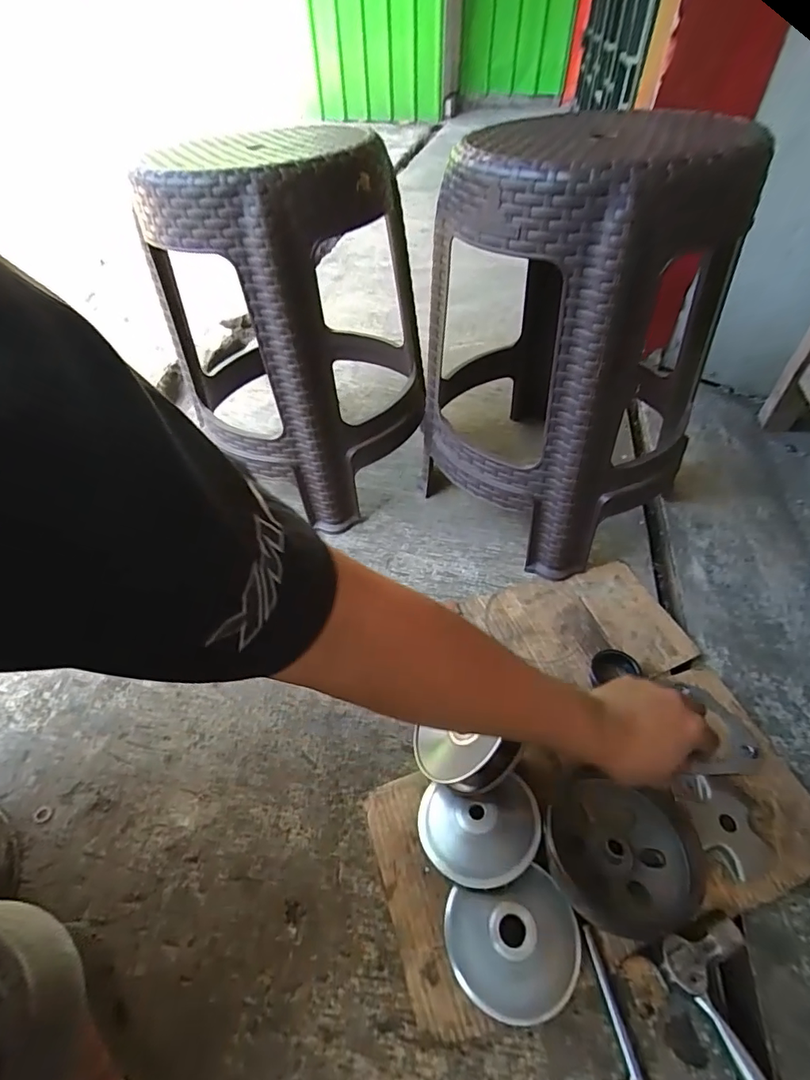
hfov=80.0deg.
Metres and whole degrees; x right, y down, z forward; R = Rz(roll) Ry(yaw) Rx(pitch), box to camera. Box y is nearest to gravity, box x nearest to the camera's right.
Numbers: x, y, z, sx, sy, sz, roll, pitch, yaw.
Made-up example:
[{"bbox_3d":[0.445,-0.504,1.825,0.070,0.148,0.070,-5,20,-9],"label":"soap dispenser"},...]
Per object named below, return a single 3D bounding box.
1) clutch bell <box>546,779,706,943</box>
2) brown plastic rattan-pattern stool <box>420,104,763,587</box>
[{"bbox_3d":[0.198,0.288,0.440,0.138,0.047,0.130,7,48,11],"label":"clutch bell"},{"bbox_3d":[0.208,-0.227,0.635,0.318,0.468,0.299,32,56,27],"label":"brown plastic rattan-pattern stool"}]

